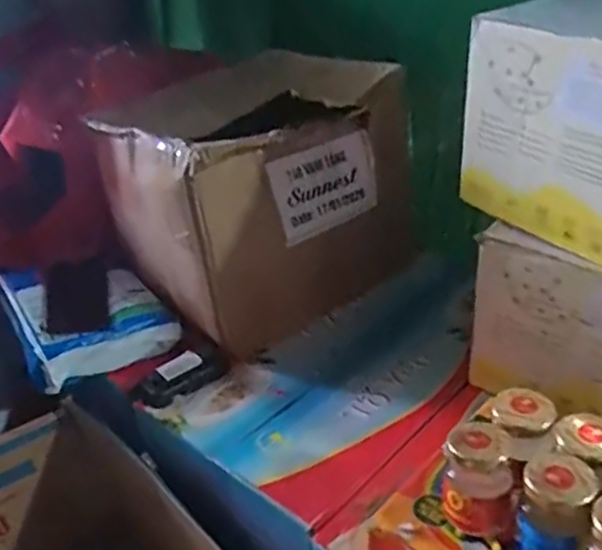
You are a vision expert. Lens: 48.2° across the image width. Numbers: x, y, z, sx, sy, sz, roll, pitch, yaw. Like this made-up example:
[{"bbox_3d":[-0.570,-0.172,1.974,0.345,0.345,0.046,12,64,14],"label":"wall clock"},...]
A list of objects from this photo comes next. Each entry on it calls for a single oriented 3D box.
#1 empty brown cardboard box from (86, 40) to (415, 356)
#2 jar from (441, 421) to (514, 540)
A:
[{"bbox_3d":[-0.040,-0.100,0.900,0.354,0.261,0.213,-31,40,-35],"label":"empty brown cardboard box"},{"bbox_3d":[0.135,0.154,0.512,0.050,0.071,0.049,-4,32,2],"label":"jar"}]

